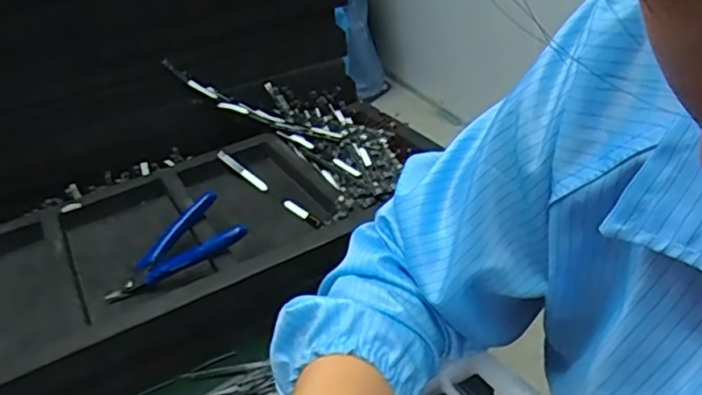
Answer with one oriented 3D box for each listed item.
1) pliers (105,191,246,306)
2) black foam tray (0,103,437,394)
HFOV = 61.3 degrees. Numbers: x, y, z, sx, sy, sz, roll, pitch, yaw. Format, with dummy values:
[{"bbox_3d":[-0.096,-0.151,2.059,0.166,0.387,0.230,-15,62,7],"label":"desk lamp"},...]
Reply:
[{"bbox_3d":[-0.147,0.045,0.484,0.115,0.013,0.070,-38,40,-12],"label":"pliers"},{"bbox_3d":[-0.140,0.040,0.538,0.468,0.062,0.220,-23,36,-22],"label":"black foam tray"}]

